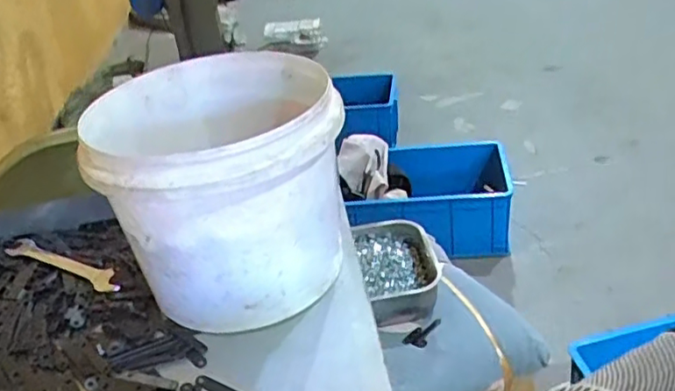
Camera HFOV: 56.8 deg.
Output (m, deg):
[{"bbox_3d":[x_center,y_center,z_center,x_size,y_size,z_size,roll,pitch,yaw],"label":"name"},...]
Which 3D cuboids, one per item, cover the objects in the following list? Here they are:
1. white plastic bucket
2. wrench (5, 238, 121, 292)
[{"bbox_3d":[-0.086,-0.003,0.494,0.176,0.155,0.188,-7,31,-2],"label":"white plastic bucket"},{"bbox_3d":[-0.242,0.060,0.554,0.145,0.004,0.022,14,37,29],"label":"wrench"}]

